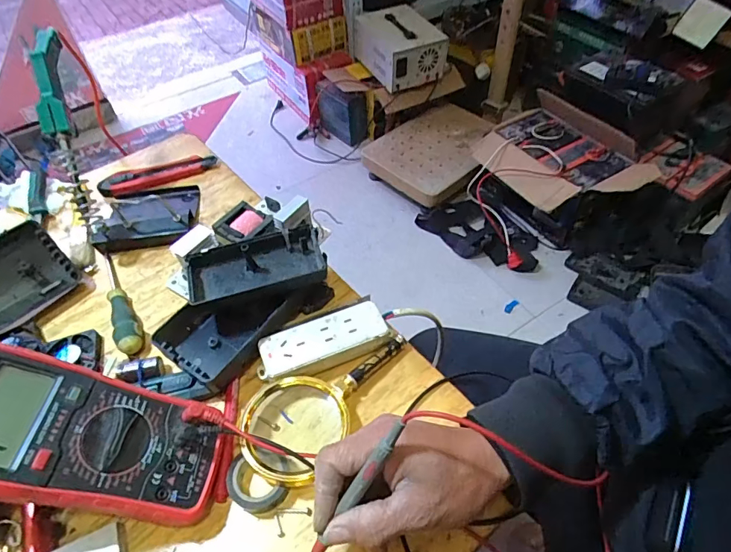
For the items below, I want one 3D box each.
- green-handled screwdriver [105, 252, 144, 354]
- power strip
[{"bbox_3d":[-0.266,0.023,0.480,0.023,0.021,0.154,-28,55,-19],"label":"green-handled screwdriver"},{"bbox_3d":[-0.040,0.064,0.427,0.123,0.023,0.049,-20,53,-13],"label":"power strip"}]

